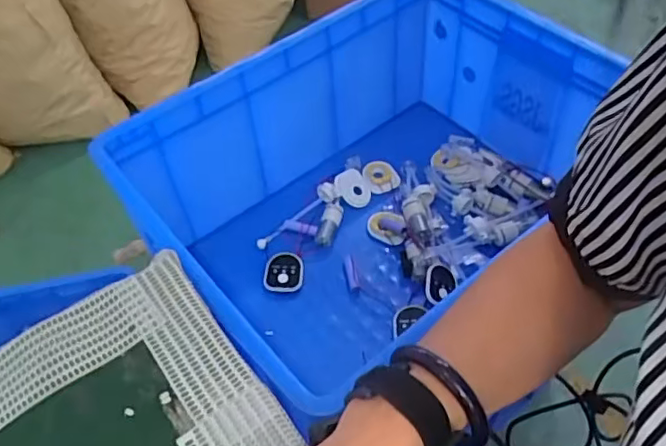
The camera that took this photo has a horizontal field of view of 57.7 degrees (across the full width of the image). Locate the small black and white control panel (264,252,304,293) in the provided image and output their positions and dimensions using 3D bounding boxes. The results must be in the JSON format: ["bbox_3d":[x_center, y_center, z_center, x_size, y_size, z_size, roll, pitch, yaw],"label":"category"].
[{"bbox_3d":[-0.065,0.063,0.803,0.051,0.004,0.058,1,52,5],"label":"small black and white control panel"}]

